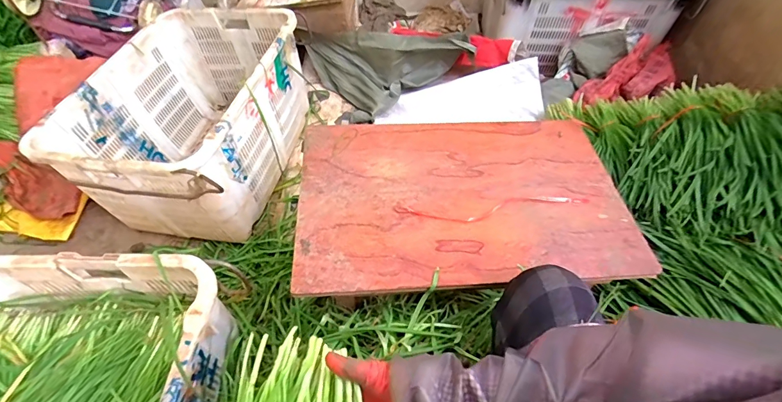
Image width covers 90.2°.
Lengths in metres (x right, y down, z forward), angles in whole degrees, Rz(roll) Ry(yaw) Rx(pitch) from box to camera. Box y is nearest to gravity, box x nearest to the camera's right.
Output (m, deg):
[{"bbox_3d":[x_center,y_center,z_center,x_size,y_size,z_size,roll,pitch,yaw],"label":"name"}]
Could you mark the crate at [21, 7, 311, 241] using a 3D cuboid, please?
[{"bbox_3d":[-0.555,-0.240,1.161,0.489,0.370,0.709,4,52,3],"label":"crate"}]

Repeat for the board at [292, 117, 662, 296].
[{"bbox_3d":[0.134,-0.026,0.724,0.578,0.015,0.385,-2,48,-6],"label":"board"}]

